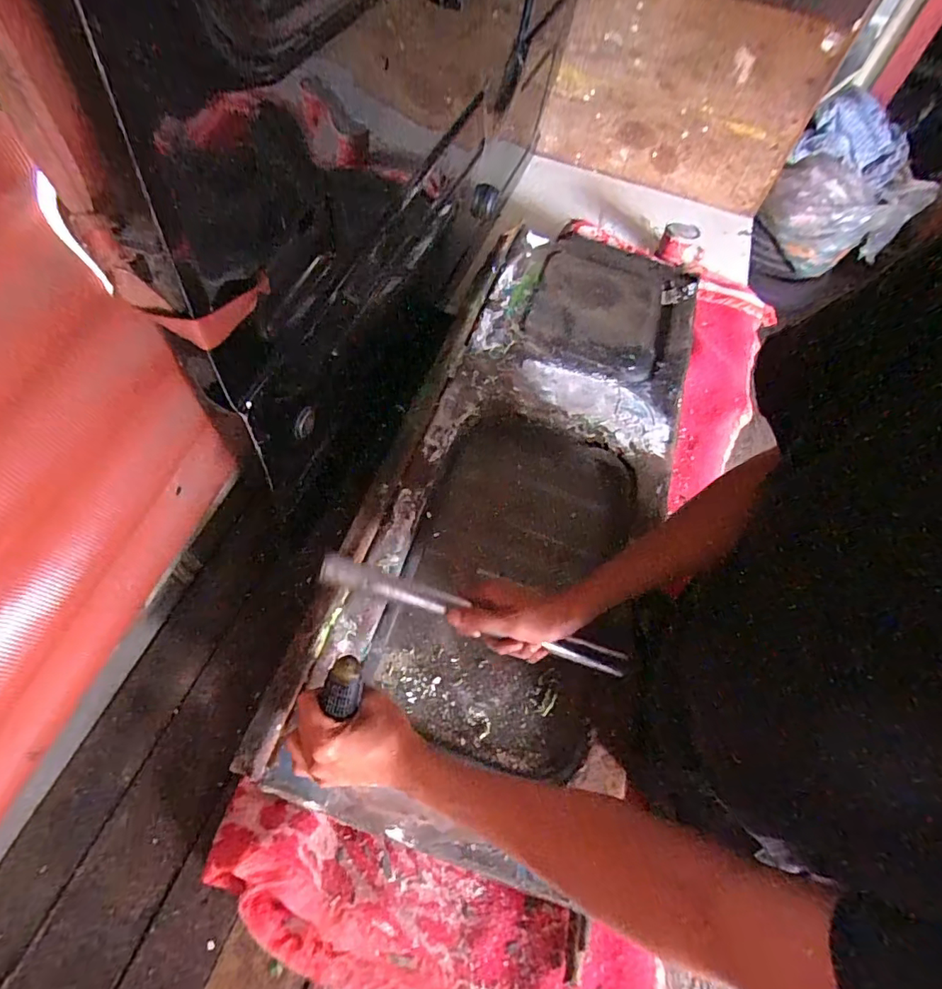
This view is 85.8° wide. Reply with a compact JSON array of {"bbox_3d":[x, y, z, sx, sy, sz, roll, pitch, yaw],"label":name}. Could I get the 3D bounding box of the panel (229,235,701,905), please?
[{"bbox_3d":[0.086,-0.054,0.710,0.367,0.048,0.948,22,62,7],"label":"panel"}]

